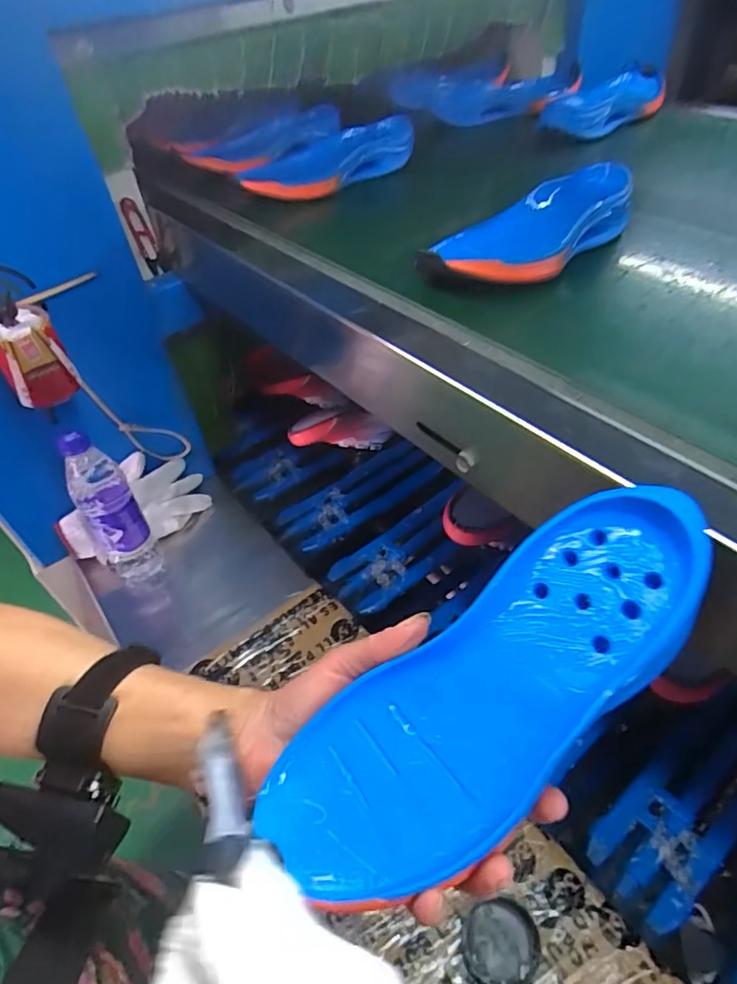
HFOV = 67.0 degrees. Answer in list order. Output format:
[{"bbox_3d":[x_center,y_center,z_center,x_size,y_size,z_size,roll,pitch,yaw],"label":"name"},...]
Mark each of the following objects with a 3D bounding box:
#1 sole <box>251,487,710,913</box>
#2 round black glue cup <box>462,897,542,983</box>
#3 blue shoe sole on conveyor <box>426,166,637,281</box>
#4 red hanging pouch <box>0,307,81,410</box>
[{"bbox_3d":[0.054,0.089,0.251,0.231,0.028,0.080,-41,51,0],"label":"sole"},{"bbox_3d":[0.107,0.365,0.451,0.057,0.012,0.059,7,60,12],"label":"round black glue cup"},{"bbox_3d":[0.140,-0.224,0.477,0.092,0.040,0.220,31,55,31],"label":"blue shoe sole on conveyor"},{"bbox_3d":[-0.359,-0.143,0.596,0.064,0.087,0.060,-28,49,-22],"label":"red hanging pouch"}]

